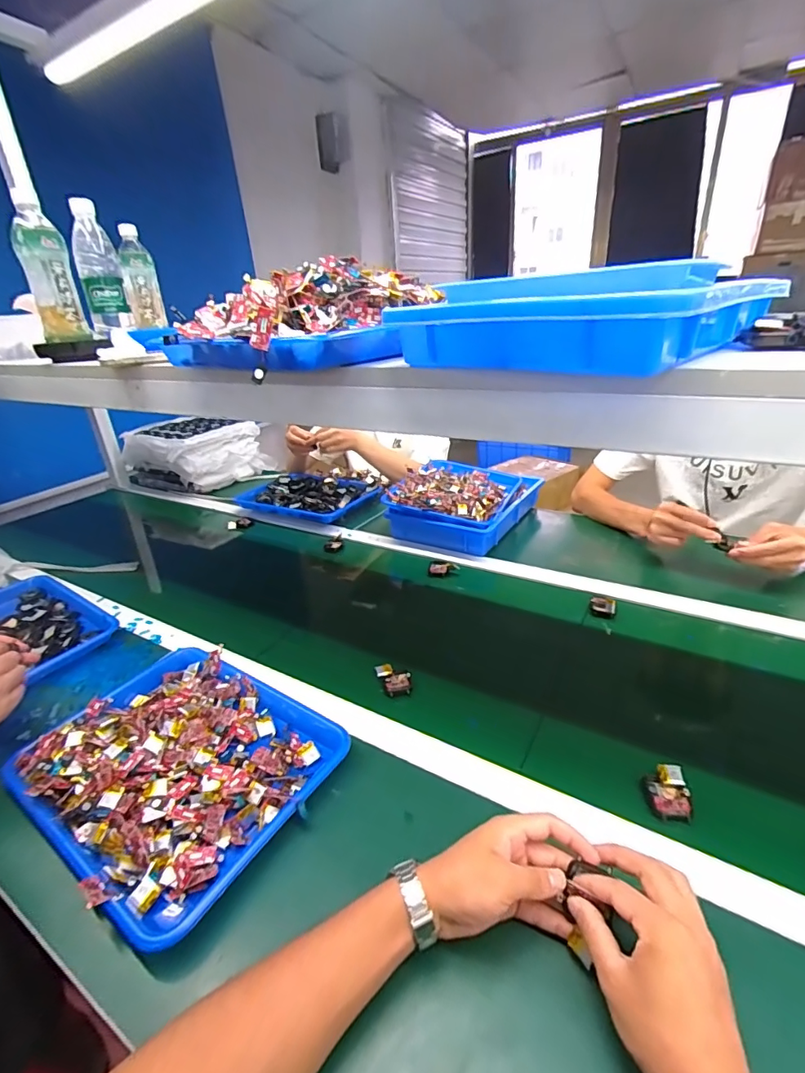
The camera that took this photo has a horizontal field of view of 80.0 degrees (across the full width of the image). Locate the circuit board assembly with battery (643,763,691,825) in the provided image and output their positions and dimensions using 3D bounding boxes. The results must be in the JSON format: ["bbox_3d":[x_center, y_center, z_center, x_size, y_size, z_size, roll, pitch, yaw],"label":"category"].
[{"bbox_3d":[0.268,0.255,0.481,0.046,0.018,0.061,0,27,11],"label":"circuit board assembly with battery"}]

